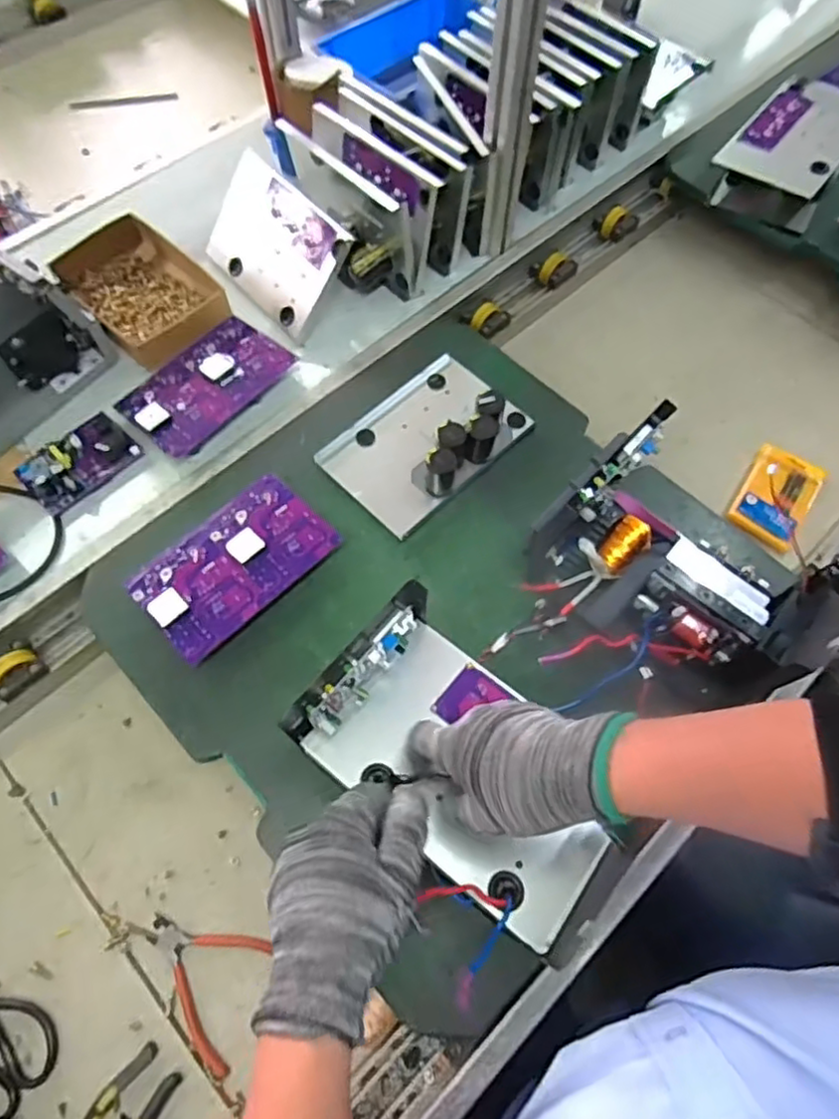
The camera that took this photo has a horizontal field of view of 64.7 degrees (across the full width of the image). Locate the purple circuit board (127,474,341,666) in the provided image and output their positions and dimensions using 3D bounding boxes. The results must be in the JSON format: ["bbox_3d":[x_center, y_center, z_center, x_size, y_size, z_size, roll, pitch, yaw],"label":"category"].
[{"bbox_3d":[-0.196,0.001,0.705,0.197,0.013,0.127,-42,68,-17],"label":"purple circuit board"}]

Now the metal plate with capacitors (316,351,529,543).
[{"bbox_3d":[0.007,-0.154,0.773,0.228,0.055,0.156,-41,73,-17],"label":"metal plate with capacitors"}]

